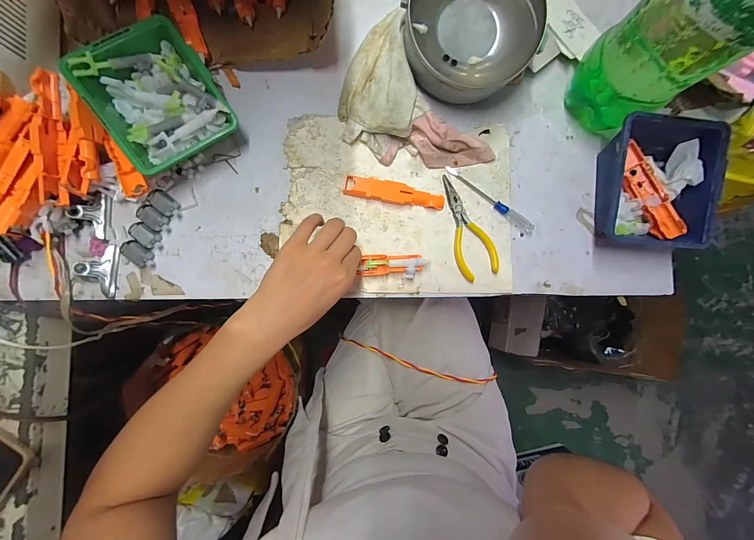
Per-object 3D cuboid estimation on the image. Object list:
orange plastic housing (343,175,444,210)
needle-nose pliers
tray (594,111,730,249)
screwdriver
[{"bbox_3d":[0.020,-0.090,0.375,0.118,0.011,0.024,10,87,-5],"label":"orange plastic housing"},{"bbox_3d":[0.107,-0.052,0.382,0.046,0.008,0.126,-19,90,-6],"label":"needle-nose pliers"},{"bbox_3d":[0.324,-0.097,0.378,0.118,0.070,0.138,4,86,-5],"label":"tray"},{"bbox_3d":[0.140,-0.088,0.390,0.130,0.012,0.012,38,85,-3],"label":"screwdriver"}]

